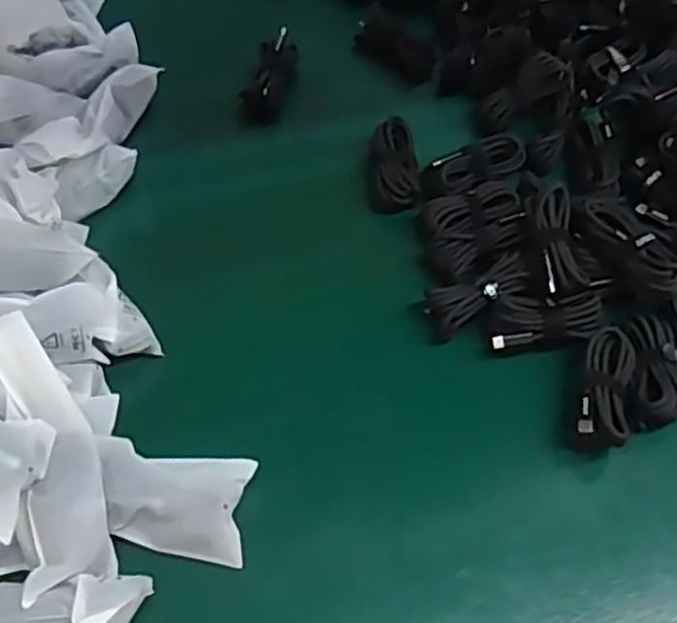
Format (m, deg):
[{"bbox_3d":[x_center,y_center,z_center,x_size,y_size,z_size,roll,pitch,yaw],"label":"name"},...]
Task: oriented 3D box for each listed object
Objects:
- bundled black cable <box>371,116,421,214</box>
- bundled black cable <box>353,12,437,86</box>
[{"bbox_3d":[0.044,-0.115,0.561,0.035,0.020,0.079,1,66,-1],"label":"bundled black cable"},{"bbox_3d":[0.051,-0.237,0.650,0.041,0.023,0.083,-33,61,-23],"label":"bundled black cable"}]

